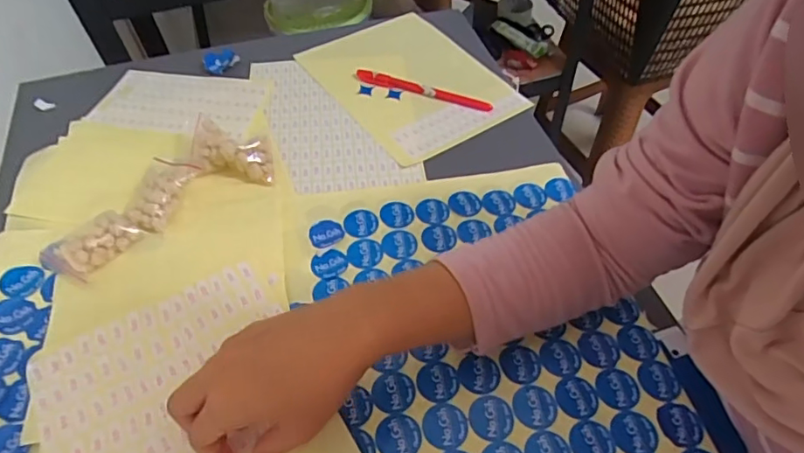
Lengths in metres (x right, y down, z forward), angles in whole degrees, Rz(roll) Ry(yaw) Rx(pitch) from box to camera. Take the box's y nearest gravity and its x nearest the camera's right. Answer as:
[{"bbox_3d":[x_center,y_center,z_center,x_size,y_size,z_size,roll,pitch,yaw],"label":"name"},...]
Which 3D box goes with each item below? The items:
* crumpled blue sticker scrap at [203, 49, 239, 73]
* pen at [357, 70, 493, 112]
[{"bbox_3d":[-0.197,-0.181,0.570,0.026,0.007,0.034,35,59,24],"label":"crumpled blue sticker scrap"},{"bbox_3d":[0.022,-0.141,0.543,0.143,0.006,0.016,15,53,10],"label":"pen"}]

